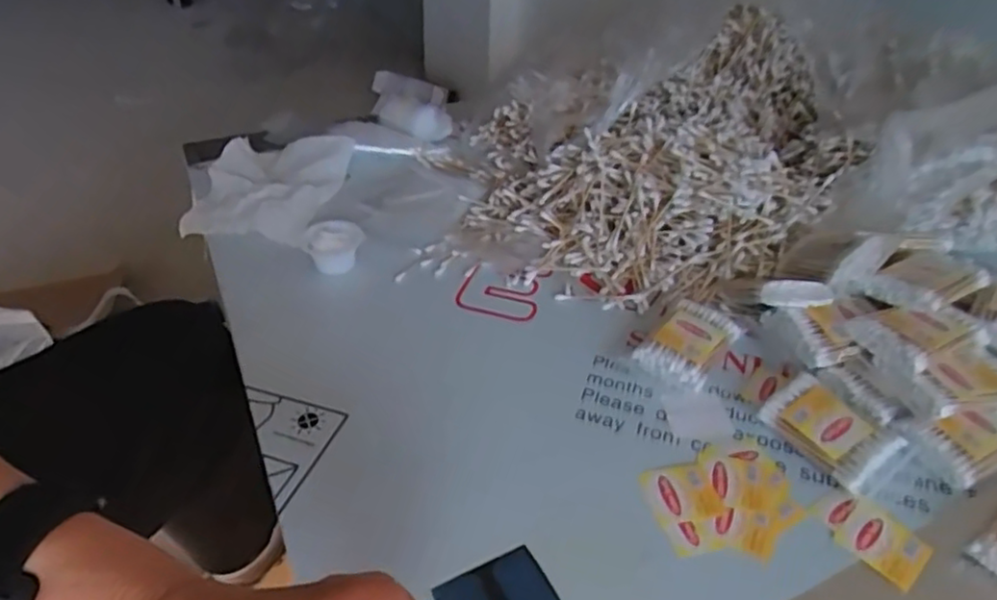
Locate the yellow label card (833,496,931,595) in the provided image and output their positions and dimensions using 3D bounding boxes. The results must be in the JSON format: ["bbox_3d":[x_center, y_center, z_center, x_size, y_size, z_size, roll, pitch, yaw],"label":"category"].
[{"bbox_3d":[0.224,0.142,0.388,0.040,0.004,0.044,-27,46,-33],"label":"yellow label card"}]

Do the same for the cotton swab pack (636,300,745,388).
[{"bbox_3d":[0.143,0.034,0.503,0.051,0.026,0.076,28,45,30],"label":"cotton swab pack"}]

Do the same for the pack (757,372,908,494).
[{"bbox_3d":[0.221,0.086,0.442,0.055,0.022,0.074,-24,44,-29],"label":"pack"}]

